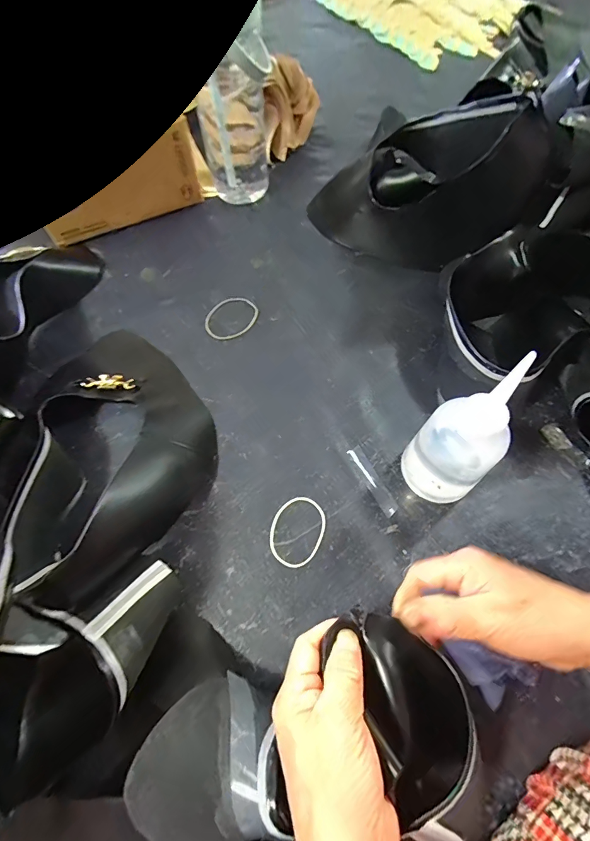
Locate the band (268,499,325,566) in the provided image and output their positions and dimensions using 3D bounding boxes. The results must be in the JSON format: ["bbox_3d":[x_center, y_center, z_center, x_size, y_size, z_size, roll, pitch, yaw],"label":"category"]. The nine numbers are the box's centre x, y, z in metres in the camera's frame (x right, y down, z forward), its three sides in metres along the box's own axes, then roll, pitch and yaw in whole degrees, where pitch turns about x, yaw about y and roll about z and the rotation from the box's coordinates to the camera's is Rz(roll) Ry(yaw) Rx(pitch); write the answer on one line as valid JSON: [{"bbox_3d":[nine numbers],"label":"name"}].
[{"bbox_3d":[0.002,0.097,0.341,0.046,0.004,0.060,22,68,11],"label":"band"}]

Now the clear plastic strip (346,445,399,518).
[{"bbox_3d":[0.072,0.055,0.358,0.015,0.004,0.070,-26,68,-10],"label":"clear plastic strip"}]

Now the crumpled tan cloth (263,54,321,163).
[{"bbox_3d":[-0.003,-0.416,0.522,0.063,0.073,0.115,8,66,5],"label":"crumpled tan cloth"}]

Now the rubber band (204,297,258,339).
[{"bbox_3d":[-0.072,-0.117,0.440,0.063,0.004,0.048,-37,78,-13],"label":"rubber band"}]

